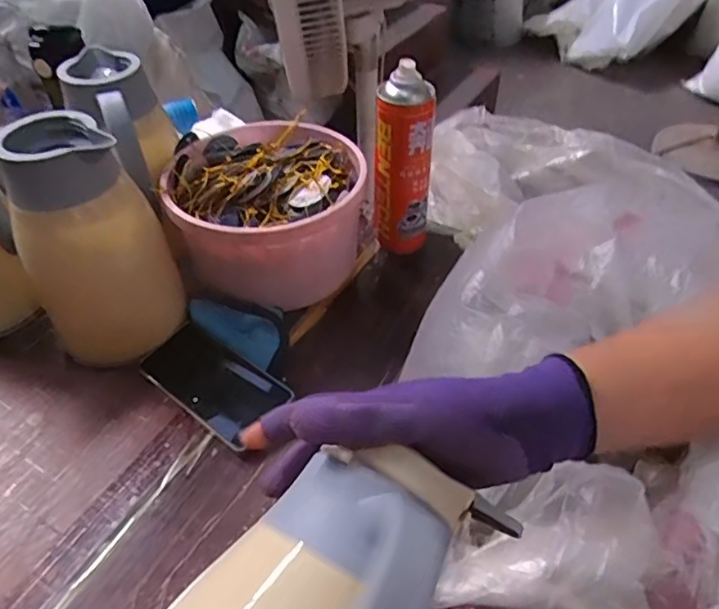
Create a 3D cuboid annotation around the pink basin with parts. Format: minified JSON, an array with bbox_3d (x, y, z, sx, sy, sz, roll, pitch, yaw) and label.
[{"bbox_3d":[-0.106,-0.117,0.667,0.214,0.122,0.228,0,46,0],"label":"pink basin with parts"}]

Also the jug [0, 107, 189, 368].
[{"bbox_3d":[-0.280,-0.066,0.574,0.140,0.239,0.154,-31,52,-27],"label":"jug"}]

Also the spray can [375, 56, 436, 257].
[{"bbox_3d":[0.051,-0.156,0.669,0.065,0.221,0.061,1,45,2],"label":"spray can"}]

